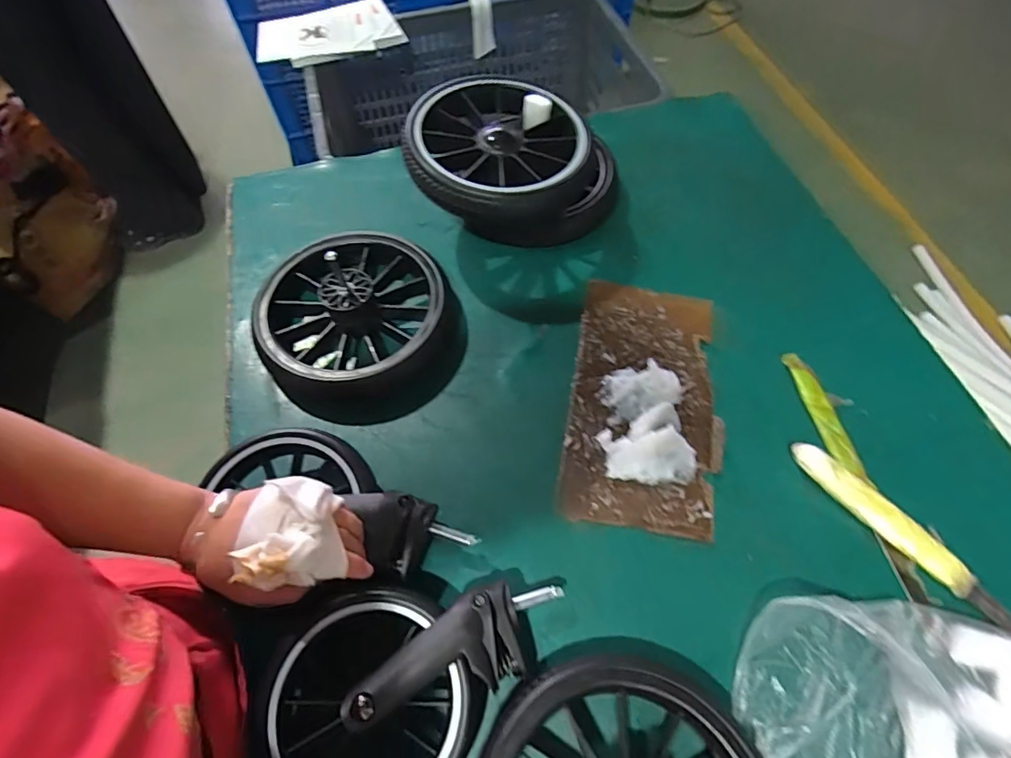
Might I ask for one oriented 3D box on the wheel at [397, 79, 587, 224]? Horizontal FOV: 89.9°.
[{"bbox_3d":[-0.011,-0.296,0.628,0.223,0.060,0.228,0,61,1],"label":"wheel"}]

